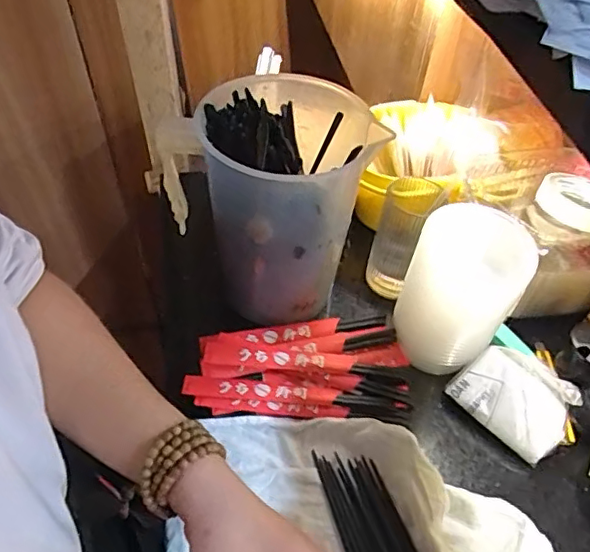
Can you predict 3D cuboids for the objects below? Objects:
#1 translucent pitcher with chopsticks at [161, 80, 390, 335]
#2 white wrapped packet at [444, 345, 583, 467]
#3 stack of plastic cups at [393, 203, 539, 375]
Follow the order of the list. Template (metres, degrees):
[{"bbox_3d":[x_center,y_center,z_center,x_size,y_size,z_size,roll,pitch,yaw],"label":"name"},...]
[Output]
[{"bbox_3d":[-0.022,-0.079,0.632,0.159,0.224,0.176,-35,59,-27],"label":"translucent pitcher with chopsticks"},{"bbox_3d":[0.224,0.124,0.591,0.113,0.032,0.088,37,102,30],"label":"white wrapped packet"},{"bbox_3d":[0.171,0.017,0.595,0.107,0.148,0.103,-25,55,-21],"label":"stack of plastic cups"}]

